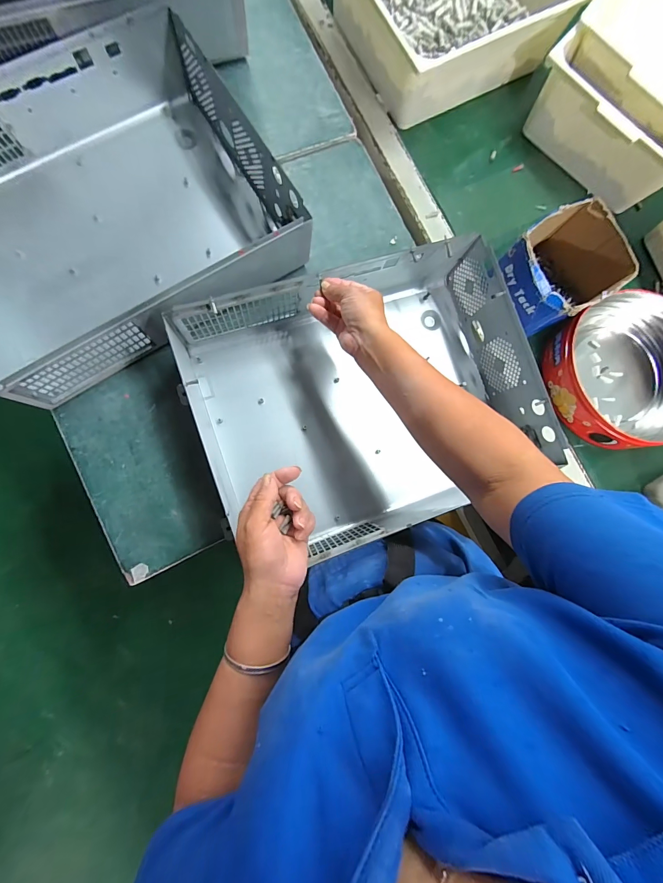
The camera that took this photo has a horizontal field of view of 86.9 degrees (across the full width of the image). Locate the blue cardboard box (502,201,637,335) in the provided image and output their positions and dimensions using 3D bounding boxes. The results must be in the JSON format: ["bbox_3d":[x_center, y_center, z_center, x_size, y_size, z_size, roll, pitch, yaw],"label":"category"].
[{"bbox_3d":[0.332,-0.254,0.531,0.149,0.110,0.147,-34,88,-10],"label":"blue cardboard box"}]

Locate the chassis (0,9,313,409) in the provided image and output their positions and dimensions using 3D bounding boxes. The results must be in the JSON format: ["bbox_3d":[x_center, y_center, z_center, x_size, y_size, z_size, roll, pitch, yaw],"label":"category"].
[{"bbox_3d":[-0.290,-0.295,0.466,0.424,0.110,0.364,-32,87,-10],"label":"chassis"}]

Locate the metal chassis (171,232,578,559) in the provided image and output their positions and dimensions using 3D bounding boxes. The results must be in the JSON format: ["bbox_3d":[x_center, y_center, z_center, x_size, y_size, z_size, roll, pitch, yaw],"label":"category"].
[{"bbox_3d":[0.043,-0.055,0.474,0.431,0.113,0.326,-20,85,-9],"label":"metal chassis"}]

